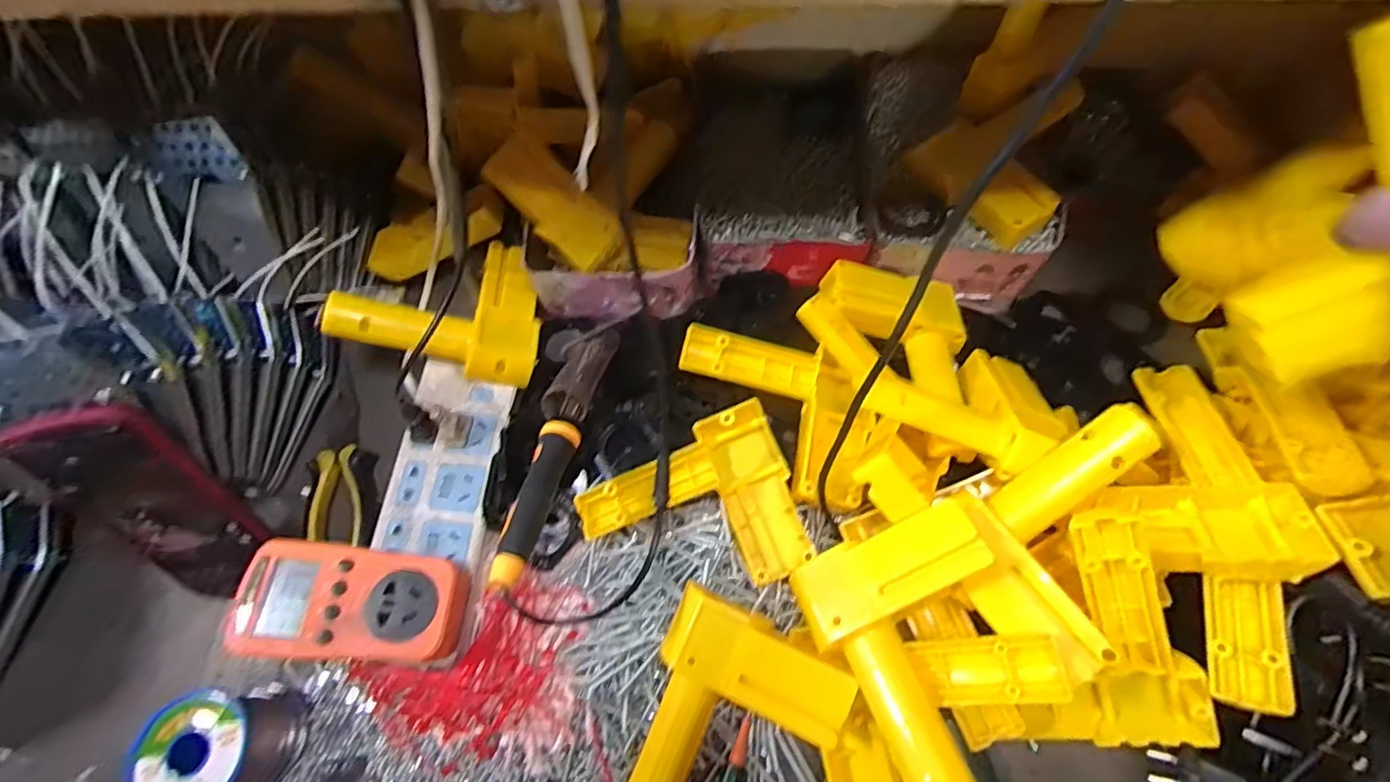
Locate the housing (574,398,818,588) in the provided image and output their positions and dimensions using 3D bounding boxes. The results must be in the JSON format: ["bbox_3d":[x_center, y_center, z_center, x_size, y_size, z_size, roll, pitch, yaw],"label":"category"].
[{"bbox_3d":[0.003,0.086,0.404,0.146,0.033,0.112,-23,68,-8],"label":"housing"}]

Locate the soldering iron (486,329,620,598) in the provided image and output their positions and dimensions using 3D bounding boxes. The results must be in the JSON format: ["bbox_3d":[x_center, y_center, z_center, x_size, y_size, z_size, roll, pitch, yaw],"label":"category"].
[{"bbox_3d":[-0.088,0.029,0.384,0.029,0.018,0.210,6,43,4],"label":"soldering iron"}]

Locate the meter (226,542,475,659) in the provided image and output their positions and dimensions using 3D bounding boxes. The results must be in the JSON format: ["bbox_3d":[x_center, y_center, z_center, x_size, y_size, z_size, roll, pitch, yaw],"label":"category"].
[{"bbox_3d":[-0.214,0.135,0.372,0.130,0.038,0.072,3,67,3],"label":"meter"}]

